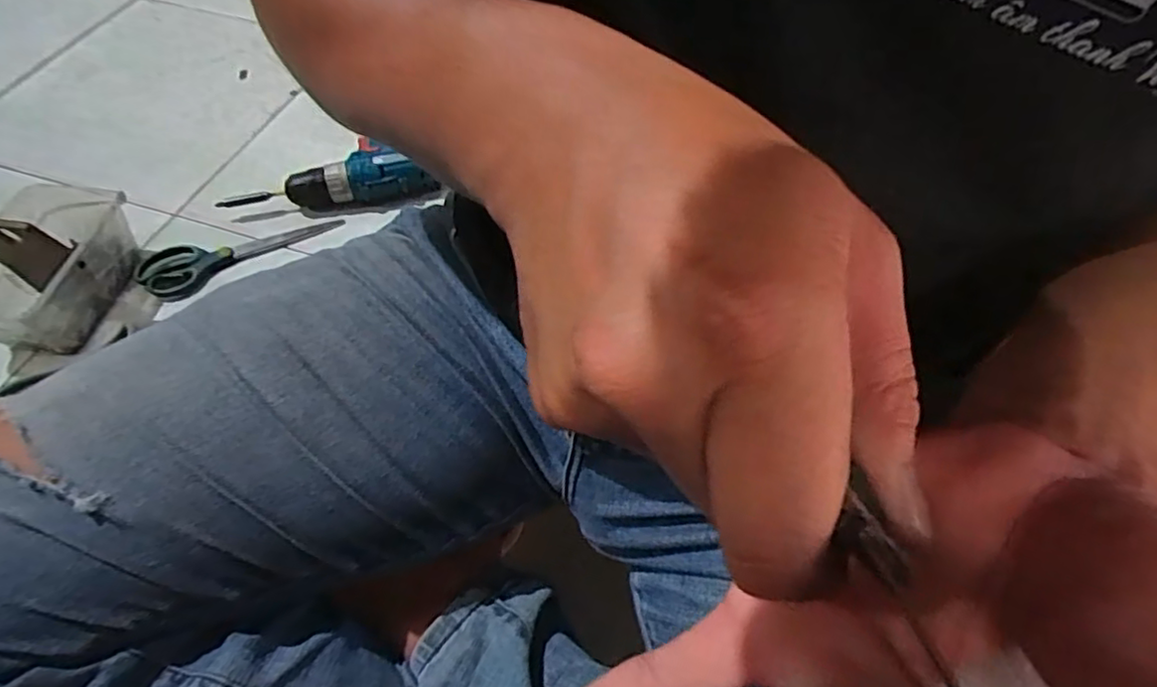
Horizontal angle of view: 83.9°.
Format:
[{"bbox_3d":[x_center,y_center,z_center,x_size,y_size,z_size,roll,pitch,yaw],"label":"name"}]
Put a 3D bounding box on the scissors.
[{"bbox_3d":[-0.378,-0.098,0.721,0.219,0.022,0.080,-17,58,-10],"label":"scissors"}]

